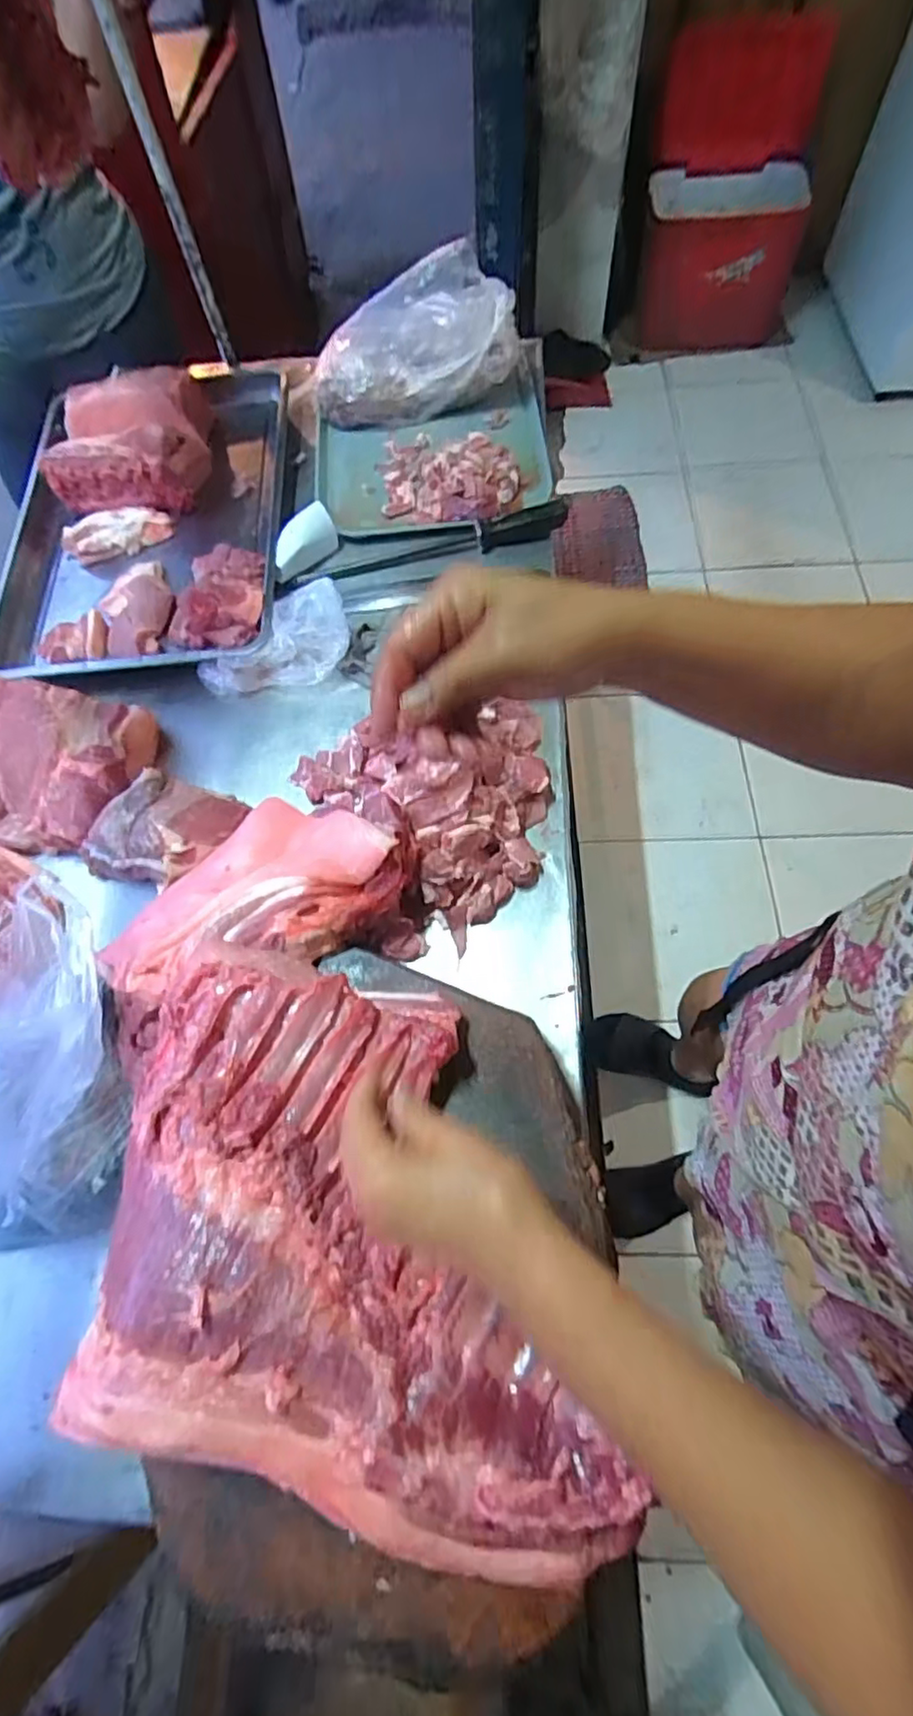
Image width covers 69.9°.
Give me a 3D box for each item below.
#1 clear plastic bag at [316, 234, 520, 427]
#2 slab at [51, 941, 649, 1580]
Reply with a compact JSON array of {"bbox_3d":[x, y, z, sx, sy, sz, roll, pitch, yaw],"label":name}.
[{"bbox_3d":[-0.059,-0.763,0.980,0.315,0.166,0.136,-21,66,-6],"label":"clear plastic bag"},{"bbox_3d":[-0.064,0.250,0.458,0.367,0.063,0.328,9,66,7],"label":"slab"}]

